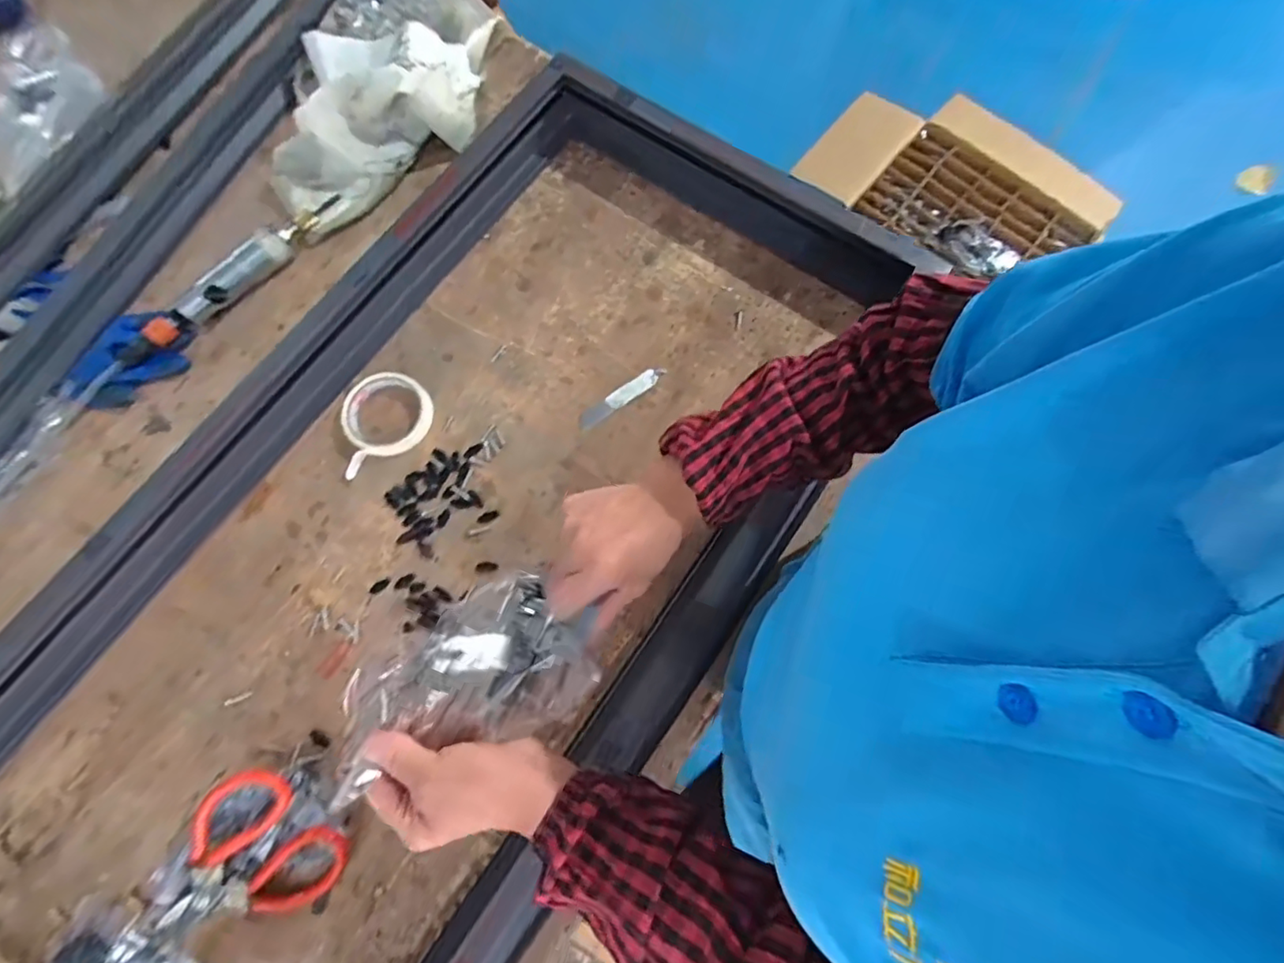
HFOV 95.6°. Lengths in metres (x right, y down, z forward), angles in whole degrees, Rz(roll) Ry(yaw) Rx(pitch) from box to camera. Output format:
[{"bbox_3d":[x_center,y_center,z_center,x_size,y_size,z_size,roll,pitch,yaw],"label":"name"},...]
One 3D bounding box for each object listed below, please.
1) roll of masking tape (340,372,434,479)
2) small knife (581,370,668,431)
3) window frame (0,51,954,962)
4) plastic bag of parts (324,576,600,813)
[{"bbox_3d":[-0.280,-0.067,0.640,0.096,0.020,0.105,0,75,0],"label":"roll of masking tape"},{"bbox_3d":[-0.022,-0.097,0.656,0.114,0.006,0.021,-35,78,-9],"label":"small knife"},{"bbox_3d":[-0.227,0.067,0.576,0.628,0.081,1.108,34,77,9],"label":"window frame"},{"bbox_3d":[-0.130,0.141,0.411,0.180,0.050,0.107,-27,77,-7],"label":"plastic bag of parts"}]

